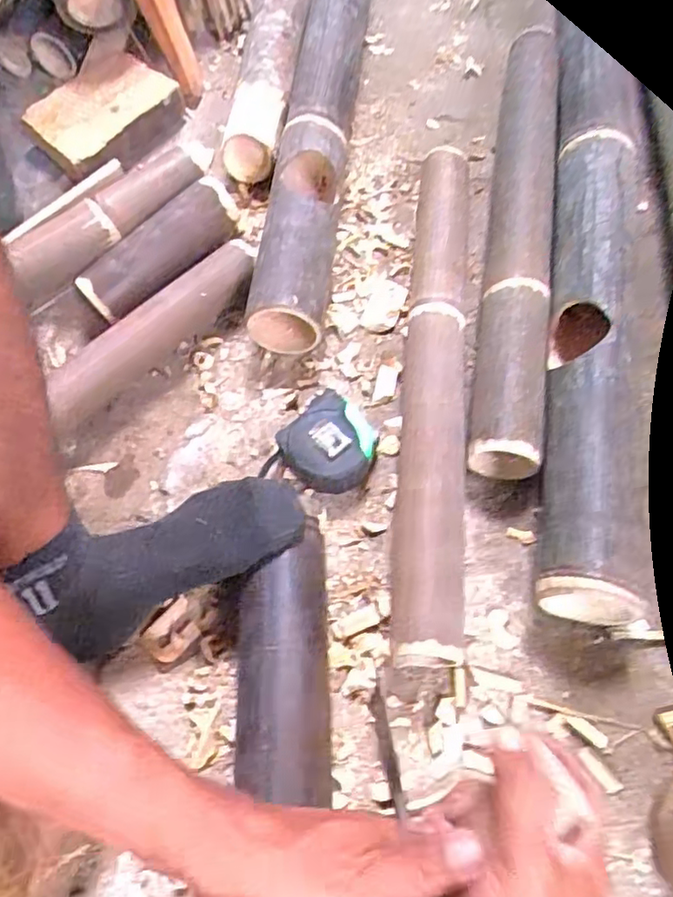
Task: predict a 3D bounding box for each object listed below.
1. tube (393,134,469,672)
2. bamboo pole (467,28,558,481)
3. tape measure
[{"bbox_3d":[0.092,-0.083,0.578,0.064,0.066,0.543,3,64,5],"label":"tube"},{"bbox_3d":[0.193,-0.237,0.651,0.064,0.067,0.576,9,64,7],"label":"bamboo pole"},{"bbox_3d":[-0.009,0.000,0.554,0.085,0.042,0.078,-41,68,-16],"label":"tape measure"}]

